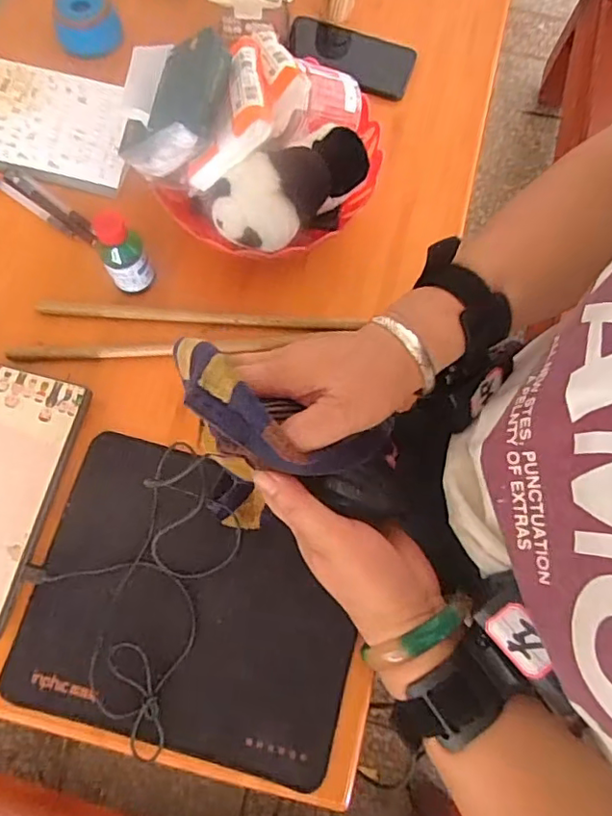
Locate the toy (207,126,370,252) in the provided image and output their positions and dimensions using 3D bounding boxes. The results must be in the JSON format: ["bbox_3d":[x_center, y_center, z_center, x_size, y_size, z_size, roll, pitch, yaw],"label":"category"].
[{"bbox_3d":[-0.012,-0.204,0.539,0.157,0.070,0.069,-29,78,-9],"label":"toy"}]

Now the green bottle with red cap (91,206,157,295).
[{"bbox_3d":[-0.181,-0.152,0.553,0.042,0.093,0.035,-22,77,-8],"label":"green bottle with red cap"}]

